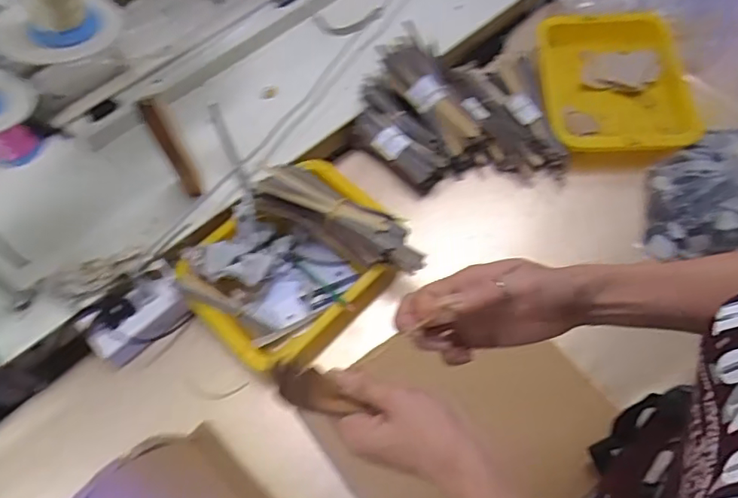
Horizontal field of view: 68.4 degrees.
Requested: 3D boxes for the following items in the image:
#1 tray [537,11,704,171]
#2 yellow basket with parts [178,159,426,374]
[{"bbox_3d":[0.378,-0.243,0.828,0.230,0.054,0.285,0,63,3],"label":"tray"},{"bbox_3d":[-0.094,0.009,0.670,0.252,0.059,0.227,-40,68,-16],"label":"yellow basket with parts"}]

